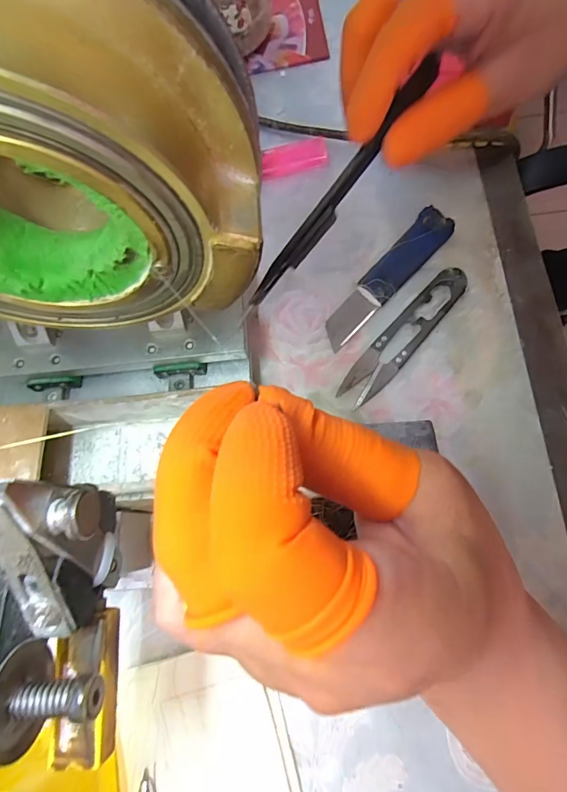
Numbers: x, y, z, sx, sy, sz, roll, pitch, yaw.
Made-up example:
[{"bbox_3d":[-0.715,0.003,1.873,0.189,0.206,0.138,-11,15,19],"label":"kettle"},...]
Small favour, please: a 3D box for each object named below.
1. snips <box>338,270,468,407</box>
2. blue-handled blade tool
[{"bbox_3d":[0.070,-0.036,0.243,0.021,0.012,0.098,39,81,15],"label":"snips"},{"bbox_3d":[0.063,-0.073,0.256,0.023,0.011,0.106,40,81,15],"label":"blue-handled blade tool"}]

